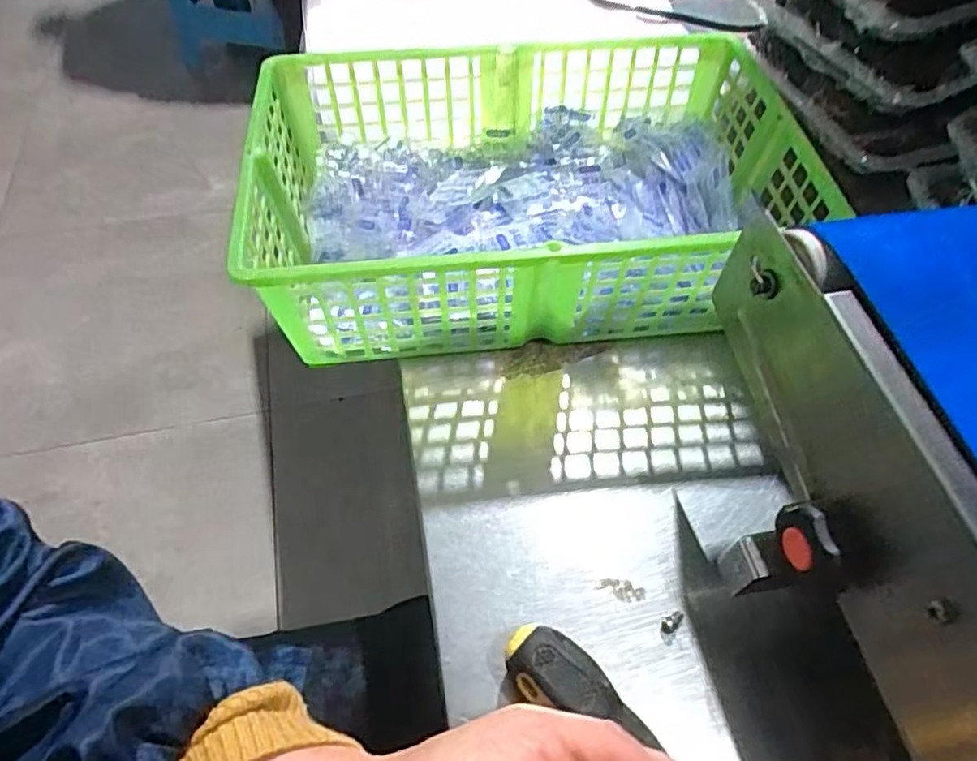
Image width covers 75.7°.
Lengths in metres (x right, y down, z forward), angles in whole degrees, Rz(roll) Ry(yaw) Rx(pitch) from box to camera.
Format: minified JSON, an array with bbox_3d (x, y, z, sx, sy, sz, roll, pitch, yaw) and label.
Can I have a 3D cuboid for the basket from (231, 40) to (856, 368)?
[{"bbox_3d":[0.024,-0.127,0.440,0.340,0.107,0.220,-5,56,-5],"label":"basket"}]

